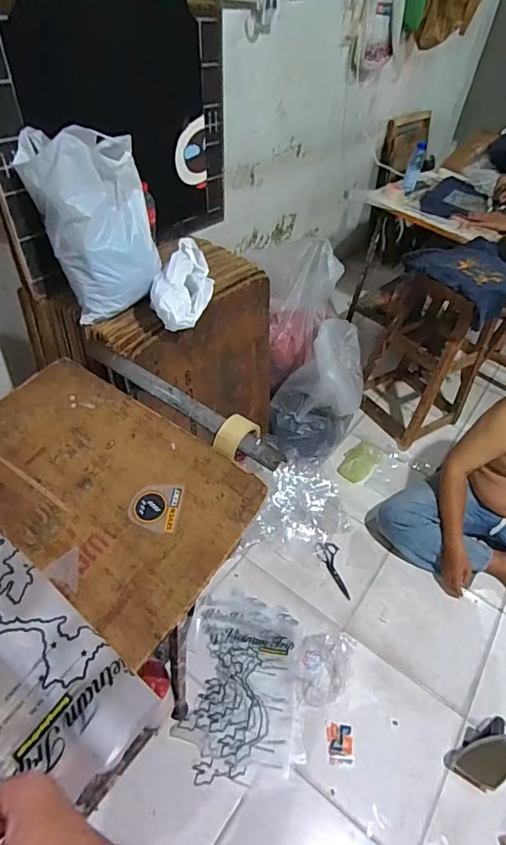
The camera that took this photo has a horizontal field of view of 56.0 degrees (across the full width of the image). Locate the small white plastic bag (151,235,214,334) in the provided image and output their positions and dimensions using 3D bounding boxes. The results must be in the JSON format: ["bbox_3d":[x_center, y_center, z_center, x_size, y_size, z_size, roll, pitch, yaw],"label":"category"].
[{"bbox_3d":[-0.183,-0.339,1.229,0.127,0.136,0.272,10,45,2],"label":"small white plastic bag"}]

